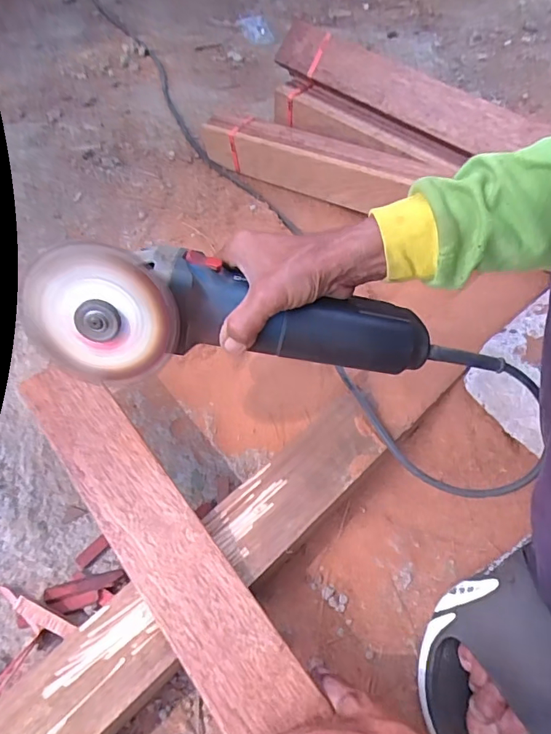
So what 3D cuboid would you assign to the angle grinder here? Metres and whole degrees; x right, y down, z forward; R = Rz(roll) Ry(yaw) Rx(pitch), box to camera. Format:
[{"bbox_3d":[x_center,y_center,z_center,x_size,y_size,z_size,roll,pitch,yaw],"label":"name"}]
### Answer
[{"bbox_3d":[-0.027,-0.043,0.361,0.277,0.083,0.082,5,53,-13],"label":"angle grinder"}]

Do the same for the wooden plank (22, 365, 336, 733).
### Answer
[{"bbox_3d":[0.072,0.310,0.296,0.070,0.031,0.859,-33,66,-21],"label":"wooden plank"}]

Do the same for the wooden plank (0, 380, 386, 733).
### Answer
[{"bbox_3d":[-0.085,0.184,0.386,0.087,0.040,0.478,37,61,28],"label":"wooden plank"}]

